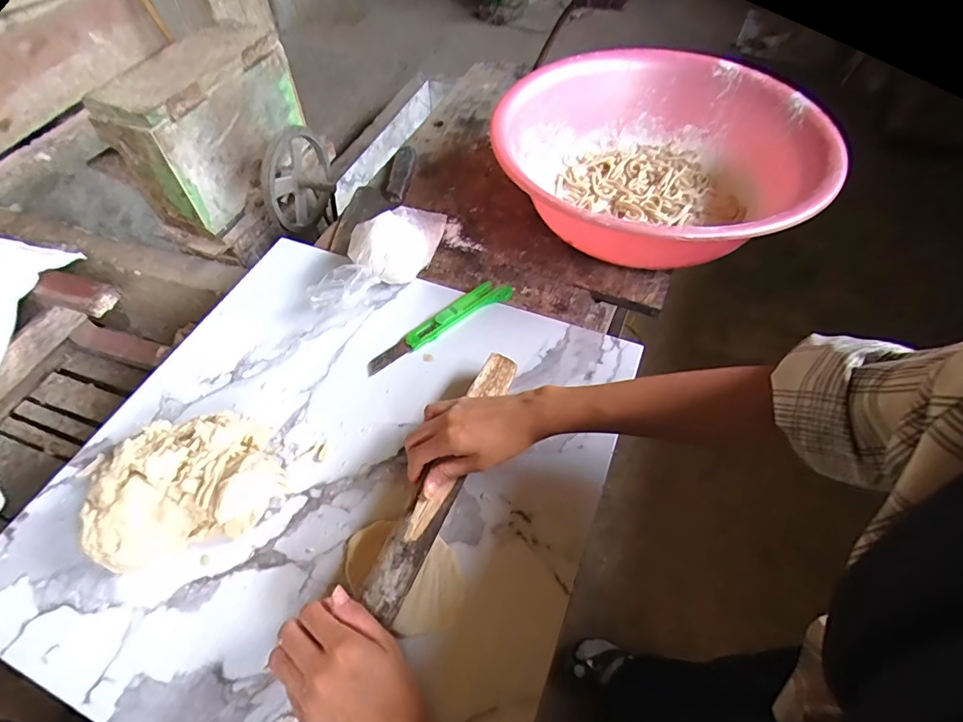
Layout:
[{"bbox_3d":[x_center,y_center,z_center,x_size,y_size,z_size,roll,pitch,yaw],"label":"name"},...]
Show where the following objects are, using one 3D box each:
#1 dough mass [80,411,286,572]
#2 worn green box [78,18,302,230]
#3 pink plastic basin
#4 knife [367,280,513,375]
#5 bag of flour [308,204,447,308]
[{"bbox_3d":[-0.265,0.105,0.436,0.152,0.059,0.122,-13,54,-10],"label":"dough mass"},{"bbox_3d":[-0.502,-0.449,0.915,0.134,0.229,0.346,17,55,12],"label":"worn green box"},{"bbox_3d":[0.235,-0.270,0.655,0.397,0.145,0.438,24,57,16],"label":"pink plastic basin"},{"bbox_3d":[-0.046,-0.042,0.562,0.193,0.020,0.033,-33,60,-22],"label":"knife"},{"bbox_3d":[-0.116,-0.139,0.589,0.084,0.068,0.213,27,58,18],"label":"bag of flour"}]

